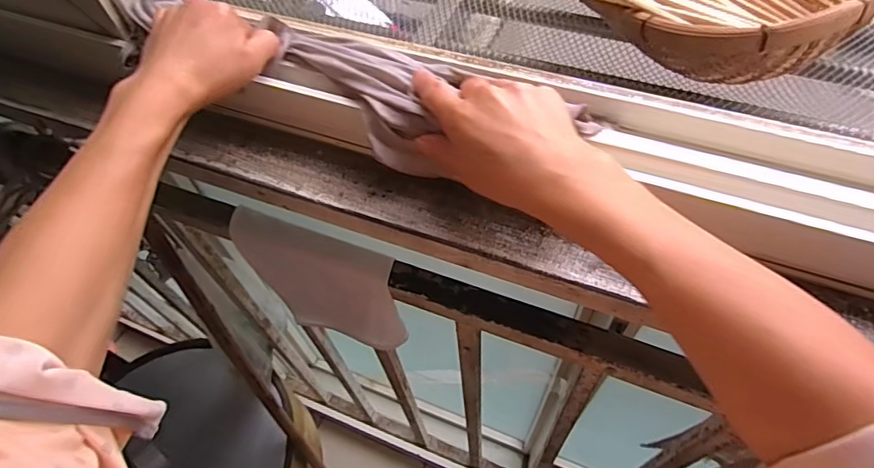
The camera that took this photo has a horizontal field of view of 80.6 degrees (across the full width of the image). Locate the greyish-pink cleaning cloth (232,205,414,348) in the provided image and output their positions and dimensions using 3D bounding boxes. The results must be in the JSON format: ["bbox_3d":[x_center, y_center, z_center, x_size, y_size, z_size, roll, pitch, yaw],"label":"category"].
[{"bbox_3d":[-0.123,0.056,0.555,0.187,0.138,0.034,17,39,16],"label":"greyish-pink cleaning cloth"}]

